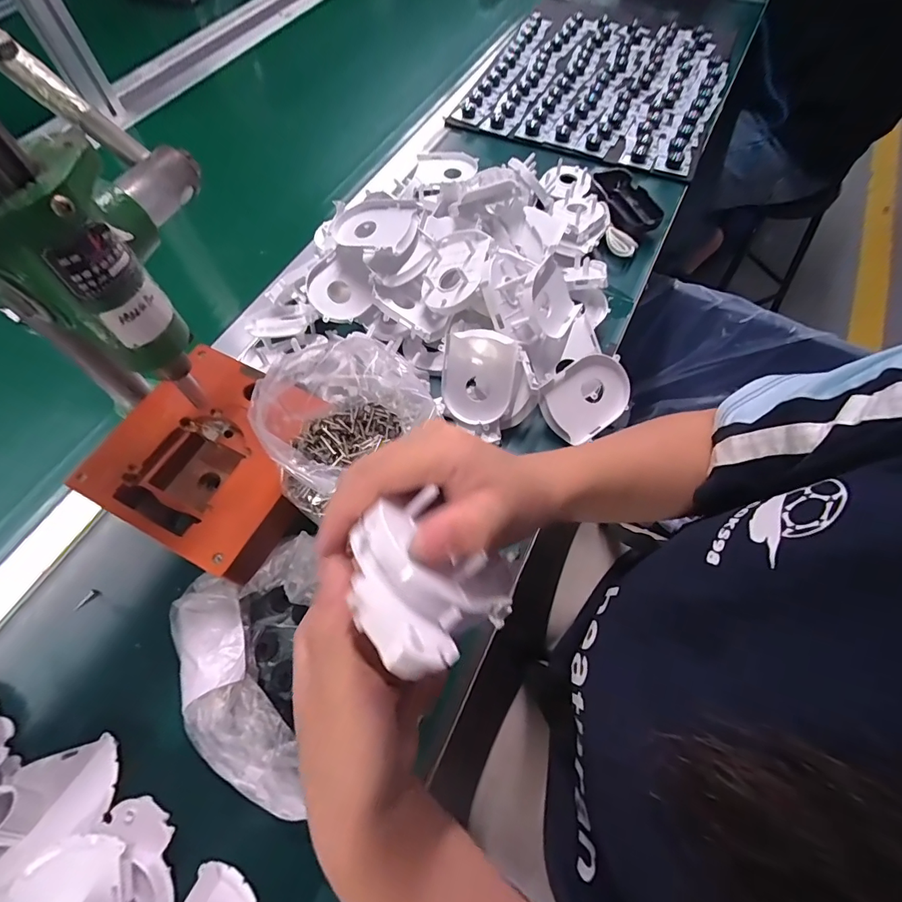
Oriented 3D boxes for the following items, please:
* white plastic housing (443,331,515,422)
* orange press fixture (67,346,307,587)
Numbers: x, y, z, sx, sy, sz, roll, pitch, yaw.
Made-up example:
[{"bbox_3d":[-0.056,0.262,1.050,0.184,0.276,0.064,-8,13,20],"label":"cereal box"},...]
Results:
[{"bbox_3d":[0.028,-0.070,0.421,0.066,0.084,0.028,10,21,13],"label":"white plastic housing"},{"bbox_3d":[-0.188,0.013,0.381,0.160,0.077,0.149,24,65,11],"label":"orange press fixture"}]

